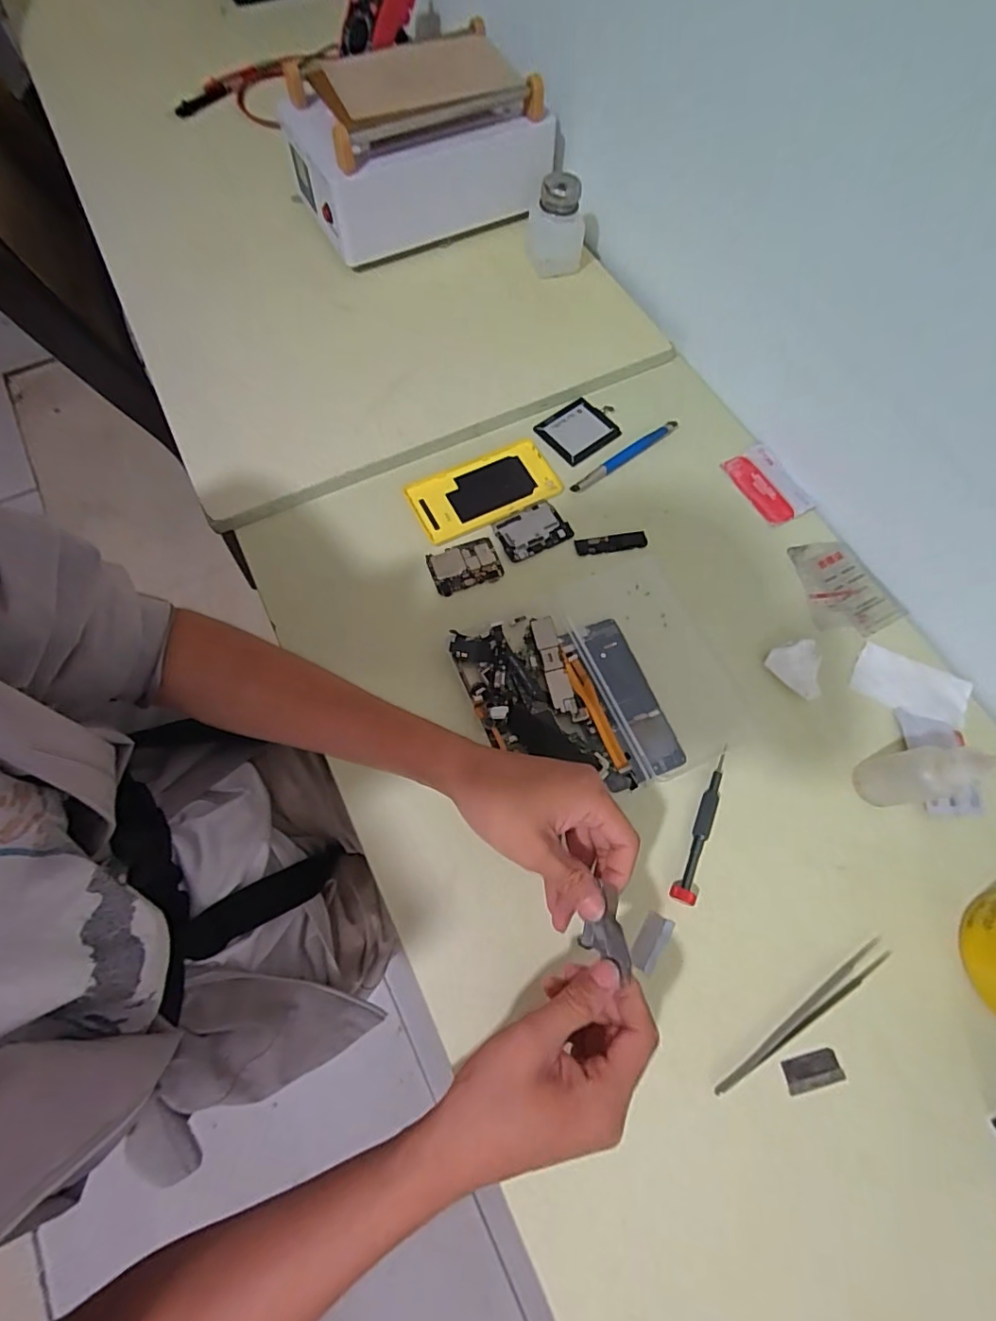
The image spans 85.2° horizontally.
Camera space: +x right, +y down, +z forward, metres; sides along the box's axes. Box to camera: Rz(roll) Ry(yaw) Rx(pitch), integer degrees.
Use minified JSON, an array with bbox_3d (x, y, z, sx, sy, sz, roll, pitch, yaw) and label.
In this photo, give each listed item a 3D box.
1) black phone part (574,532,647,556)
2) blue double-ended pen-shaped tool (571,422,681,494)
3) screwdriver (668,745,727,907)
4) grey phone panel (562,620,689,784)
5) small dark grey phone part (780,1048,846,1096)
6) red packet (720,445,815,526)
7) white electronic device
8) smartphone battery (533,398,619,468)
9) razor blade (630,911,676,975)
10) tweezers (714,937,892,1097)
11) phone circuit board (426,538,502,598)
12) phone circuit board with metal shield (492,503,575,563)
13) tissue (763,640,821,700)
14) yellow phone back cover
[{"bbox_3d":[0.105,-0.108,0.504,0.066,0.006,0.017,-7,69,-3],"label":"black phone part"},{"bbox_3d":[0.128,-0.204,0.537,0.134,0.009,0.011,-34,73,-13],"label":"blue double-ended pen-shaped tool"},{"bbox_3d":[0.157,0.122,0.406,0.016,0.014,0.120,26,70,9],"label":"screwdriver"},{"bbox_3d":[0.104,0.028,0.443,0.052,0.007,0.133,-23,70,-9],"label":"grey phone panel"},{"bbox_3d":[0.209,0.273,0.358,0.039,0.004,0.020,-10,69,-5],"label":"small dark grey phone part"},{"bbox_3d":[0.266,-0.173,0.531,0.053,0.010,0.084,-26,71,-11],"label":"red packet"},{"bbox_3d":[-0.099,-0.624,0.652,0.274,0.106,0.290,-26,71,-10],"label":"white electronic device"},{"bbox_3d":[0.086,-0.236,0.553,0.074,0.007,0.062,-34,73,-13],"label":"smartphone battery"},{"bbox_3d":[0.109,0.200,0.384,0.020,0.004,0.038,30,71,11],"label":"razor blade"},{"bbox_3d":[0.208,0.242,0.368,0.152,0.004,0.014,-30,72,-12],"label":"tweezers"},{"bbox_3d":[-0.030,-0.085,0.494,0.062,0.004,0.046,-18,70,-8],"label":"phone circuit board"},{"bbox_3d":[0.032,-0.121,0.510,0.065,0.004,0.047,-26,71,-10],"label":"phone circuit board with metal shield"},{"bbox_3d":[0.257,0.003,0.457,0.047,0.008,0.049,-42,75,-15],"label":"tissue"},{"bbox_3d":[-0.012,-0.165,0.529,0.141,0.010,0.073,-25,71,-10],"label":"yellow phone back cover"}]

